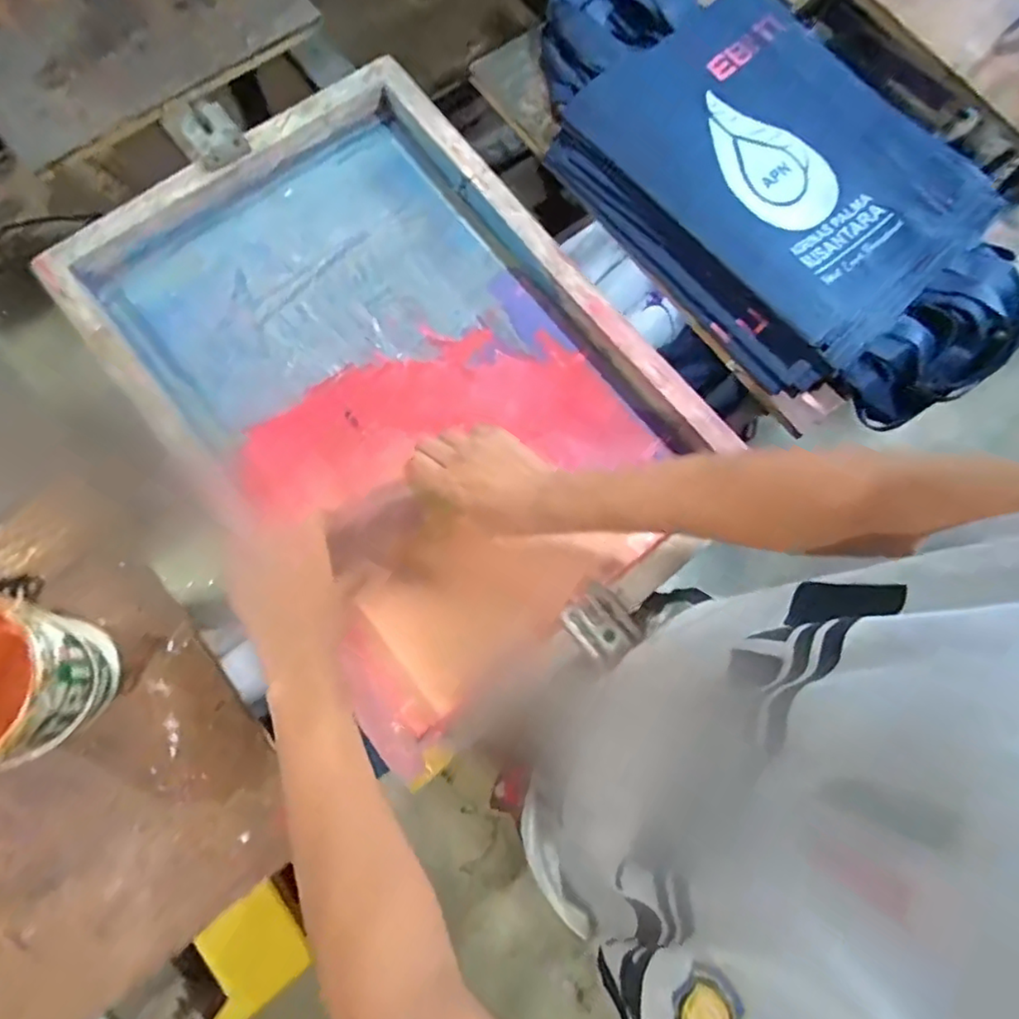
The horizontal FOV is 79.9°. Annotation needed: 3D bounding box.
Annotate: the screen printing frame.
[{"bbox_3d":[-0.116,-0.141,0.635,0.438,0.067,0.635,-39,79,-7],"label":"screen printing frame"}]

